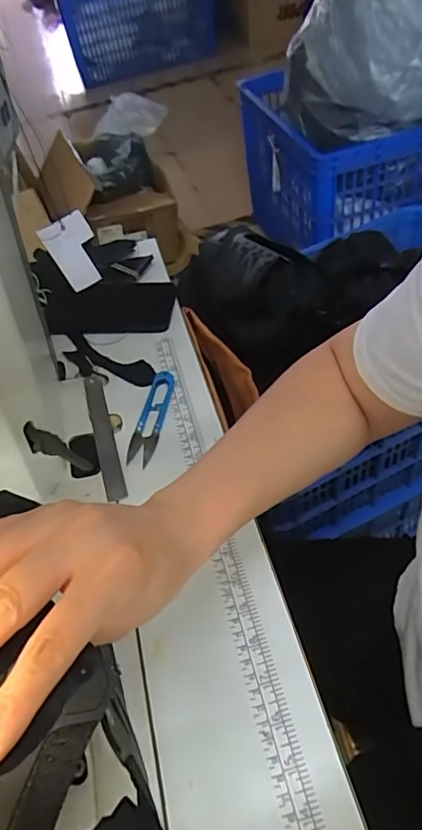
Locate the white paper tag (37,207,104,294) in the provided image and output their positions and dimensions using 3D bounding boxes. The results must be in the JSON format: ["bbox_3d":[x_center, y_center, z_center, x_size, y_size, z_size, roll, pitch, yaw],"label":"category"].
[{"bbox_3d":[-0.110,-0.132,0.424,0.037,0.071,0.010,-22,64,0],"label":"white paper tag"}]

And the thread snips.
[{"bbox_3d":[-0.059,0.000,0.523,0.025,0.010,0.118,3,50,13],"label":"thread snips"}]

